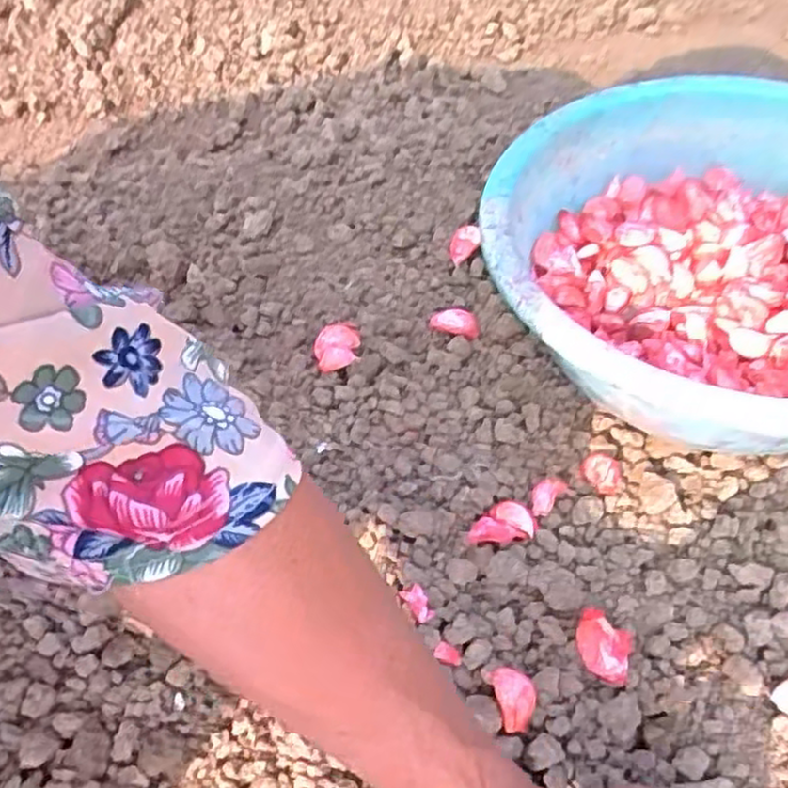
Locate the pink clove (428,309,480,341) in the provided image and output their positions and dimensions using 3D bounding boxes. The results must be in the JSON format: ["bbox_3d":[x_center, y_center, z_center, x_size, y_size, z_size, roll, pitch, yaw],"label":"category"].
[{"bbox_3d":[0.046,-0.054,0.565,0.038,0.010,0.020,16,55,13],"label":"pink clove"}]

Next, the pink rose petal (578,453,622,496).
[{"bbox_3d":[0.129,0.049,0.470,0.024,0.015,0.027,17,56,14],"label":"pink rose petal"}]

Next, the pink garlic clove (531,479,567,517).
[{"bbox_3d":[0.093,0.063,0.463,0.015,0.015,0.025,35,62,24],"label":"pink garlic clove"}]

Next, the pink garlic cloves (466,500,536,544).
[{"bbox_3d":[0.064,0.078,0.455,0.040,0.010,0.024,-10,54,-6],"label":"pink garlic cloves"}]

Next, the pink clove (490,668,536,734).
[{"bbox_3d":[0.063,0.158,0.390,0.021,0.018,0.030,-11,54,-7],"label":"pink clove"}]

